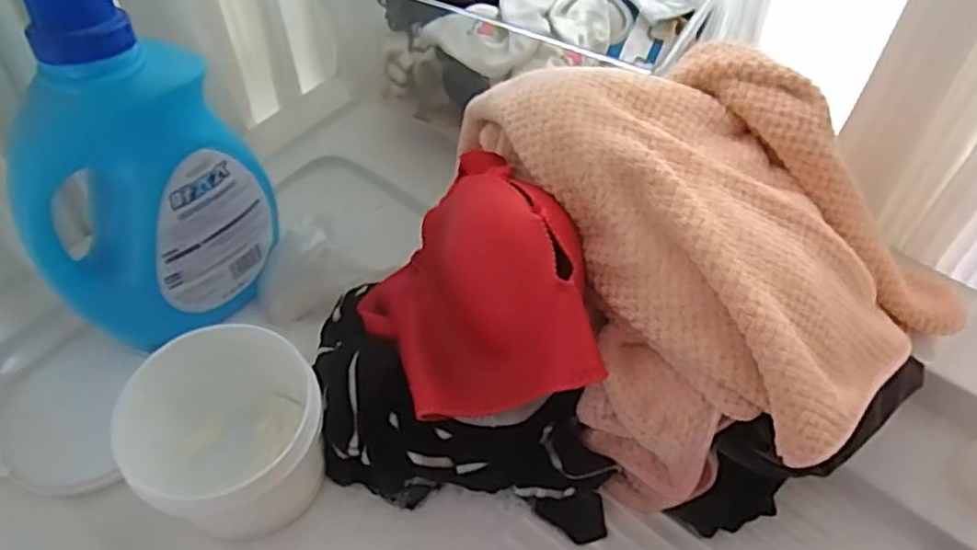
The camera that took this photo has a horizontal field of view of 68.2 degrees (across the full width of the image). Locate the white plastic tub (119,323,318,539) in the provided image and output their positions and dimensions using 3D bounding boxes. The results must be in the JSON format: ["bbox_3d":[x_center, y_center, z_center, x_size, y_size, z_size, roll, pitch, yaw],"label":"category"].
[{"bbox_3d":[-0.173,0.114,0.497,0.122,0.099,0.121,-1,53,1],"label":"white plastic tub"}]

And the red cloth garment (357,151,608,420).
[{"bbox_3d":[-0.007,0.007,0.483,0.063,0.155,0.205,7,32,-43],"label":"red cloth garment"}]

